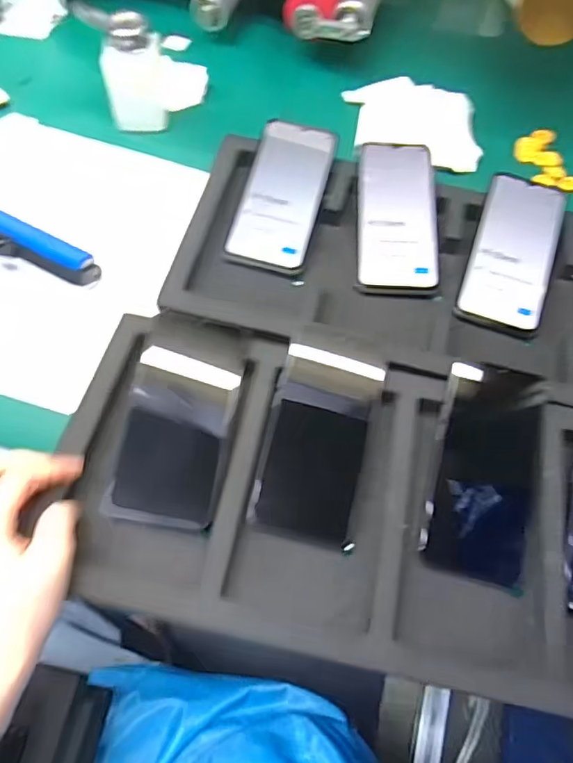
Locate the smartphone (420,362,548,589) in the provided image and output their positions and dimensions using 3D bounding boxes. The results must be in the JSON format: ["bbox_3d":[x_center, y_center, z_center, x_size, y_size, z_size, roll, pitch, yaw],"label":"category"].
[{"bbox_3d":[0.152,0.063,0.413,0.078,0.009,0.162,15,63,2],"label":"smartphone"}]

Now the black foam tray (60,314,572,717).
[{"bbox_3d":[0.078,0.083,0.401,0.468,0.054,0.226,11,68,4],"label":"black foam tray"}]

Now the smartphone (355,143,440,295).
[{"bbox_3d":[0.107,-0.158,0.526,0.075,0.009,0.152,3,78,0],"label":"smartphone"}]

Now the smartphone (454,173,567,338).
[{"bbox_3d":[0.214,-0.122,0.515,0.075,0.010,0.161,17,74,6],"label":"smartphone"}]

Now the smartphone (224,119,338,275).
[{"bbox_3d":[-0.002,-0.181,0.528,0.074,0.006,0.162,15,76,1],"label":"smartphone"}]

